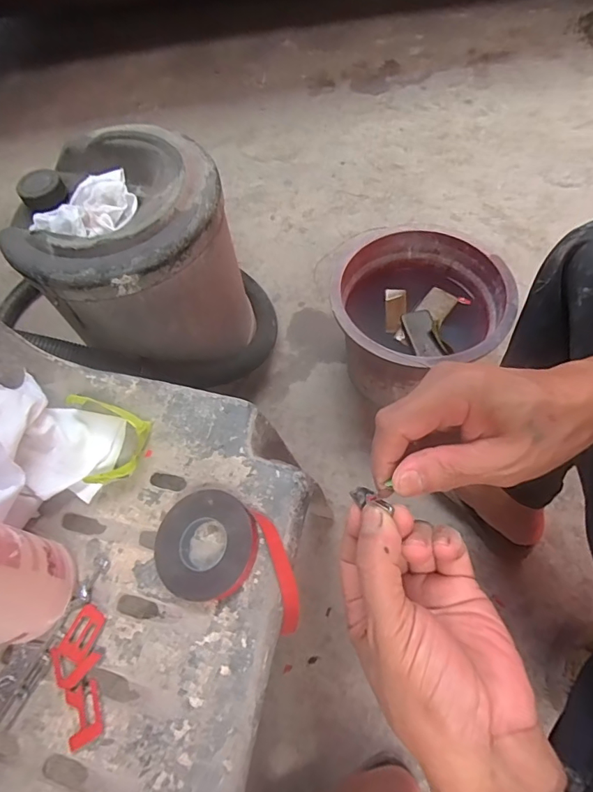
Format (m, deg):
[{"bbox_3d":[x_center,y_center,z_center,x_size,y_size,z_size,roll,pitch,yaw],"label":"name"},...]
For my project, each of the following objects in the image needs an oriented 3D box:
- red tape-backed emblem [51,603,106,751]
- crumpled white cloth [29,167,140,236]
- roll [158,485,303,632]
[{"bbox_3d":[-0.164,0.207,0.336,0.041,0.004,0.090,-18,53,1],"label":"red tape-backed emblem"},{"bbox_3d":[-0.275,-0.252,0.593,0.140,0.034,0.089,5,62,7],"label":"crumpled white cloth"},{"bbox_3d":[-0.051,0.124,0.355,0.120,0.034,0.078,13,63,11],"label":"roll"}]

